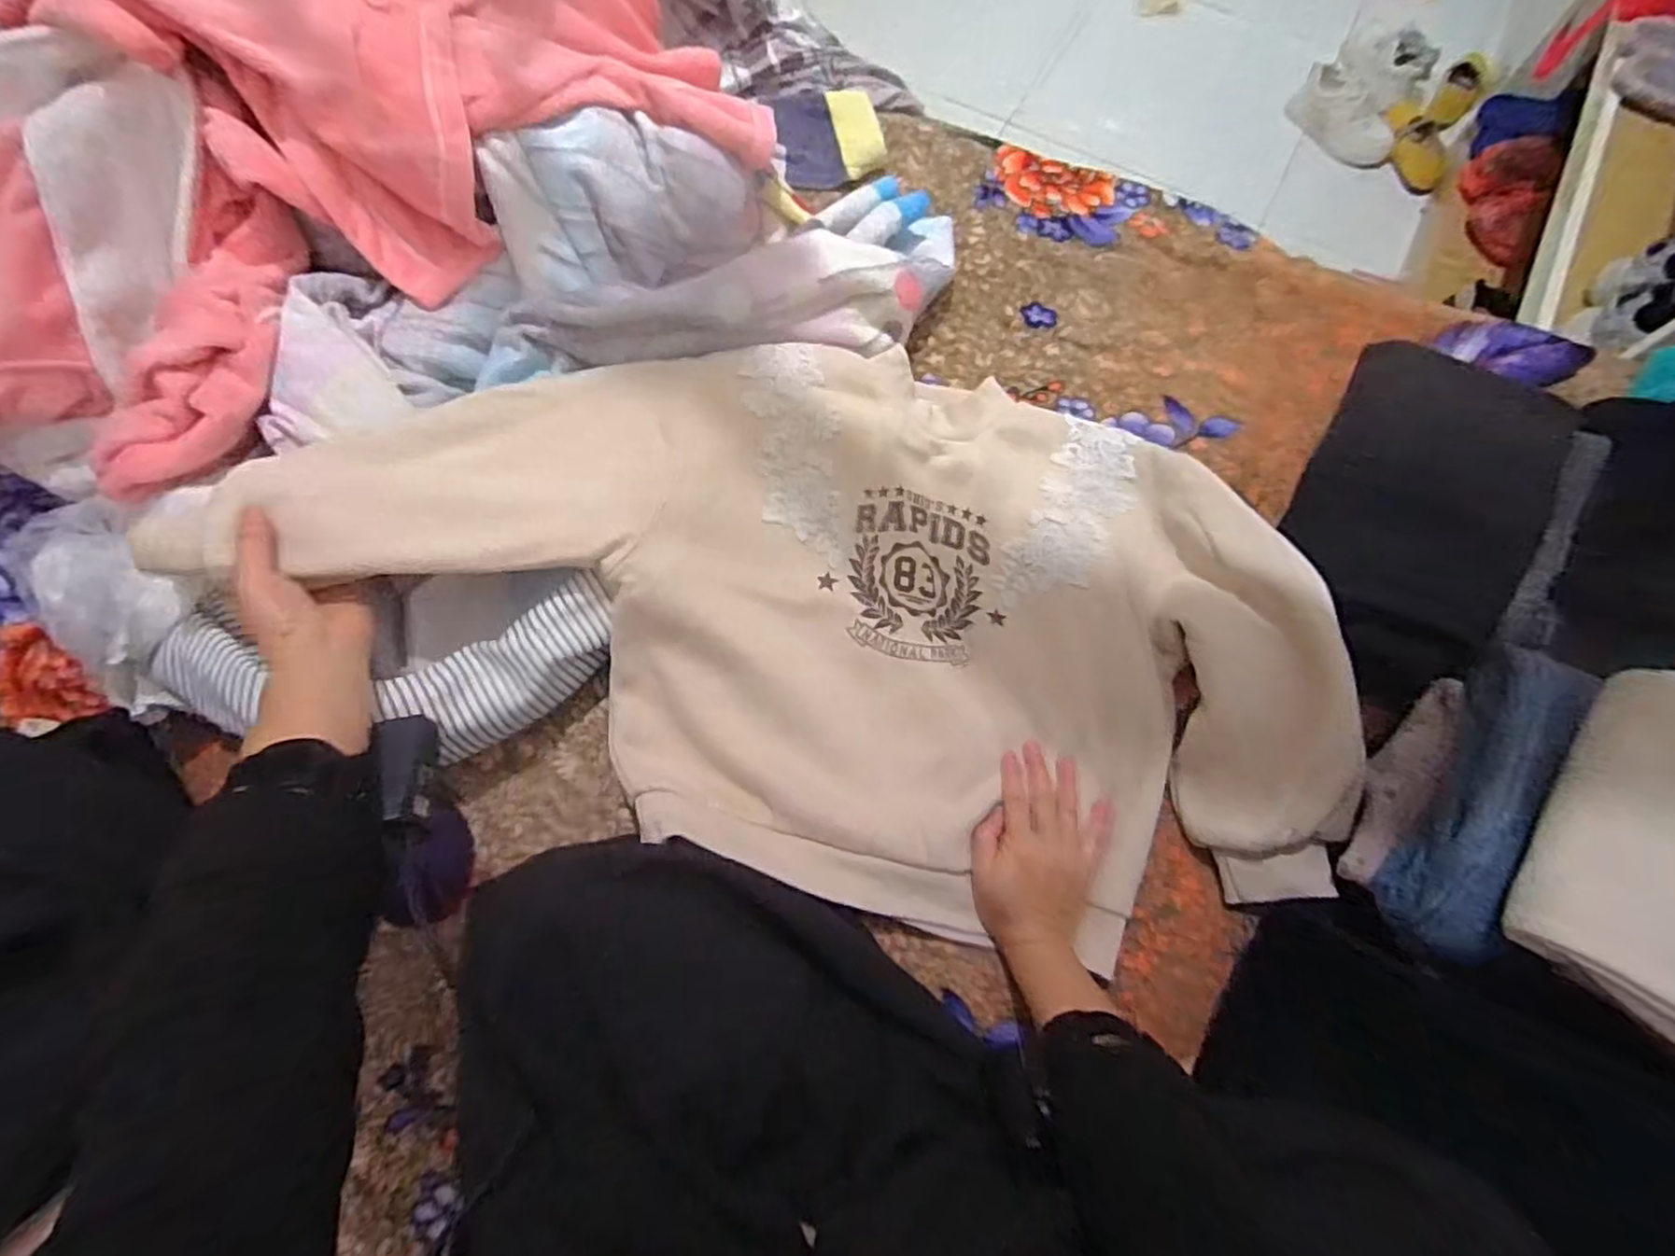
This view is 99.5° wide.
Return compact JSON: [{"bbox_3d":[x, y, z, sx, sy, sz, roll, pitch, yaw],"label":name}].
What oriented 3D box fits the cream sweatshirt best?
[{"bbox_3d":[-0.018,-0.024,0.542,0.794,0.120,0.419,7,72,1],"label":"cream sweatshirt"}]

